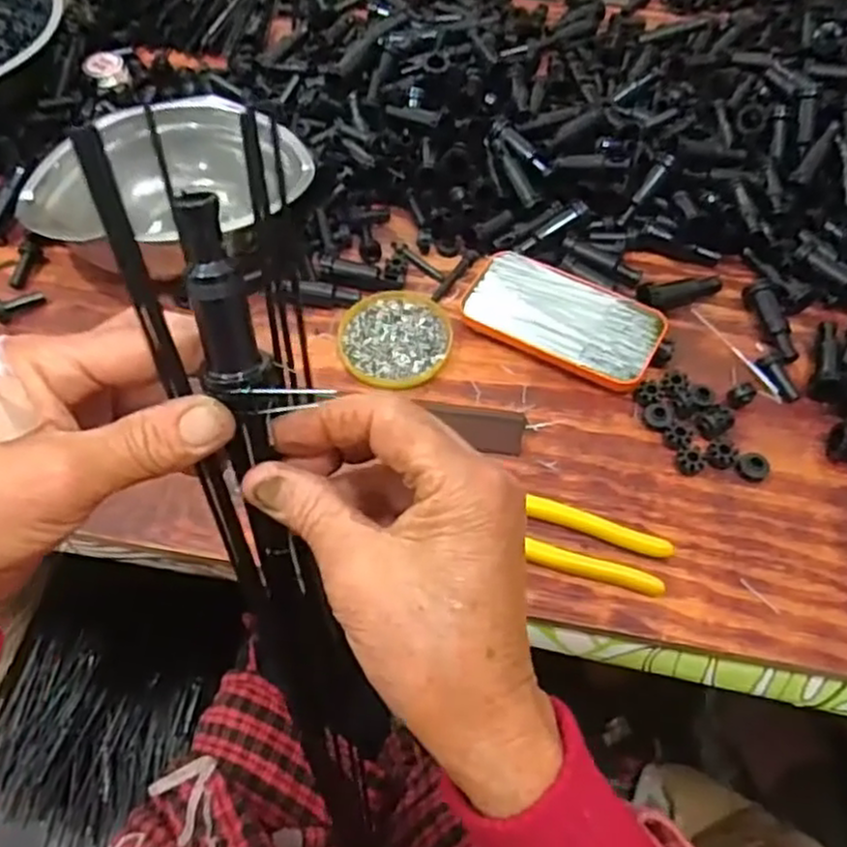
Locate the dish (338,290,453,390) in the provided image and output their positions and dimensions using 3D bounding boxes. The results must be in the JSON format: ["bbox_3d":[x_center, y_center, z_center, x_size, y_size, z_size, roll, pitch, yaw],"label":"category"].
[{"bbox_3d":[-0.021,-0.064,0.546,0.082,0.005,0.086,0,59,0],"label":"dish"}]

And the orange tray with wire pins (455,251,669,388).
[{"bbox_3d":[0.104,-0.079,0.545,0.145,0.018,0.081,25,62,14],"label":"orange tray with wire pins"}]

